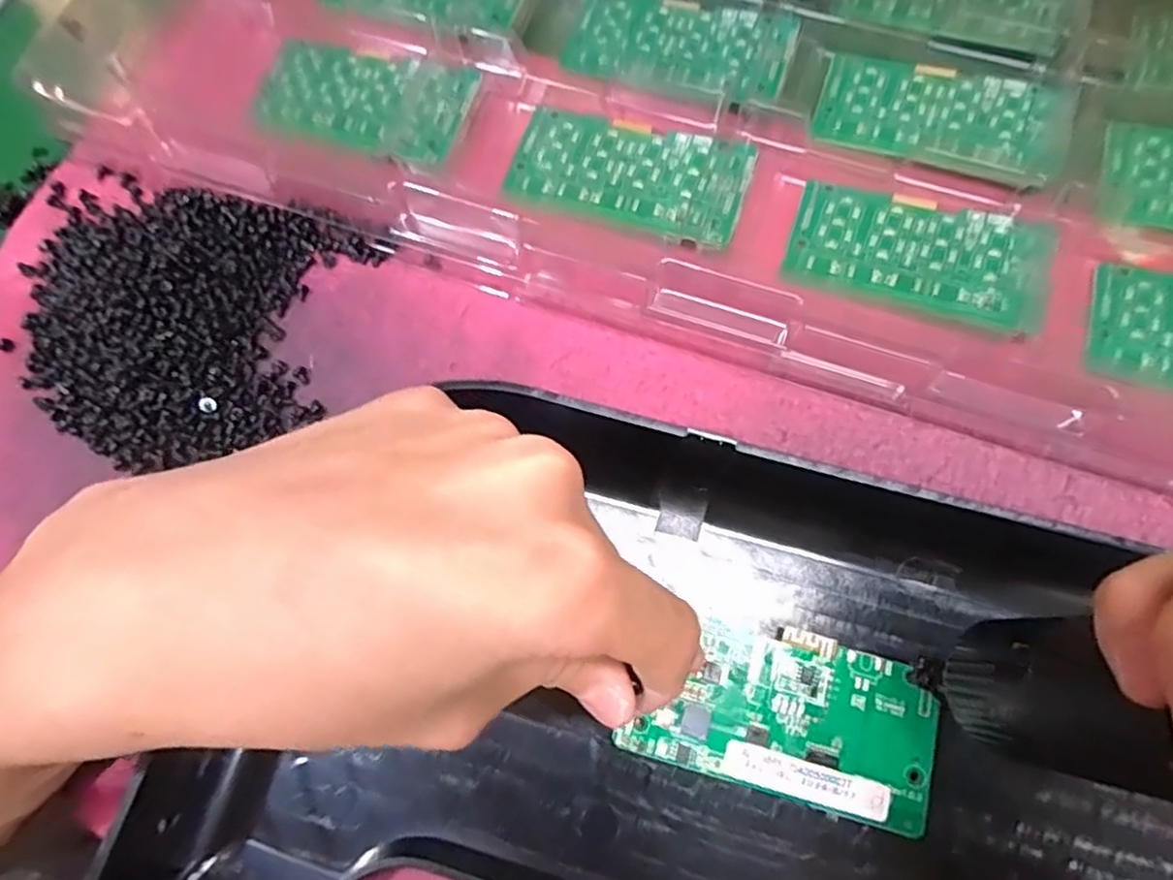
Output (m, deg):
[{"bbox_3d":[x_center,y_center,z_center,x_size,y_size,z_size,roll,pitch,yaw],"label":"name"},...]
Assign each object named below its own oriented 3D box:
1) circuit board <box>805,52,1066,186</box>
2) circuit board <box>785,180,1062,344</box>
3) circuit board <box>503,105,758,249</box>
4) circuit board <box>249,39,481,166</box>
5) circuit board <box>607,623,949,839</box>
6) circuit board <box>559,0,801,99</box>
[{"bbox_3d":[0.144,-0.133,0.279,0.092,0.009,0.050,22,75,8],"label":"circuit board"},{"bbox_3d":[0.126,-0.071,0.258,0.093,0.006,0.048,19,75,7],"label":"circuit board"},{"bbox_3d":[0.017,-0.107,0.272,0.092,0.004,0.048,19,76,12],"label":"circuit board"},{"bbox_3d":[-0.093,-0.141,0.281,0.087,0.004,0.049,16,74,6],"label":"circuit board"},{"bbox_3d":[0.063,0.085,0.211,0.089,0.004,0.048,15,74,6],"label":"circuit board"},{"bbox_3d":[0.040,-0.171,0.289,0.092,0.005,0.045,16,74,6],"label":"circuit board"}]

